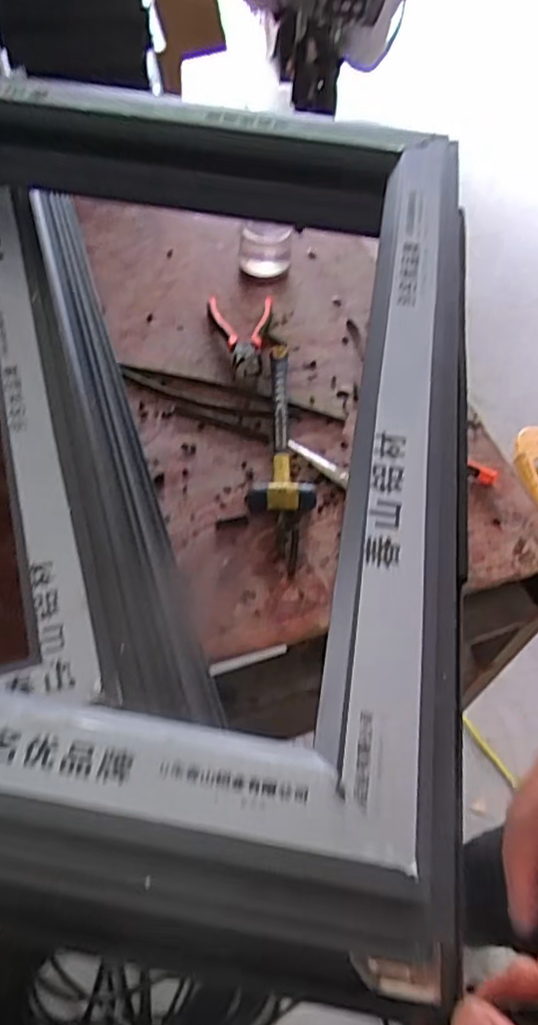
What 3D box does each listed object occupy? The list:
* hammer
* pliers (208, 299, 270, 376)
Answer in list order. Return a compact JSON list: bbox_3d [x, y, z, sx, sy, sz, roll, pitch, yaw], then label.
[{"bbox_3d":[0.018,-0.109,0.816,0.077,0.032,0.259,3,54,-2],"label":"hammer"},{"bbox_3d":[-0.048,-0.256,0.912,0.094,0.029,0.174,7,54,1],"label":"pliers"}]

